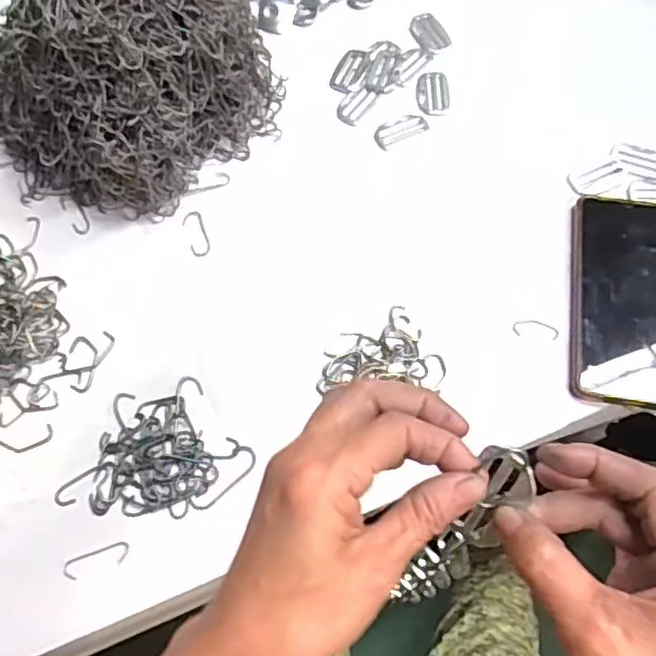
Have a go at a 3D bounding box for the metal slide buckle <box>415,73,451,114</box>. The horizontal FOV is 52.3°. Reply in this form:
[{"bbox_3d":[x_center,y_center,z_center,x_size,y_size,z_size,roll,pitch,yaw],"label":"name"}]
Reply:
[{"bbox_3d":[0.092,-0.205,0.581,0.029,0.004,0.044,-3,64,0],"label":"metal slide buckle"}]

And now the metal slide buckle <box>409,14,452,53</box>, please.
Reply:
[{"bbox_3d":[0.093,-0.273,0.615,0.030,0.004,0.047,-22,66,-9],"label":"metal slide buckle"}]

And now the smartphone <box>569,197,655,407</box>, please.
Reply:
[{"bbox_3d":[0.222,-0.025,0.490,0.082,0.013,0.167,9,65,5],"label":"smartphone"}]

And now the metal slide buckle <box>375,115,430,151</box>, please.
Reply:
[{"bbox_3d":[0.062,-0.169,0.568,0.047,0.004,0.025,-28,67,-11],"label":"metal slide buckle"}]

